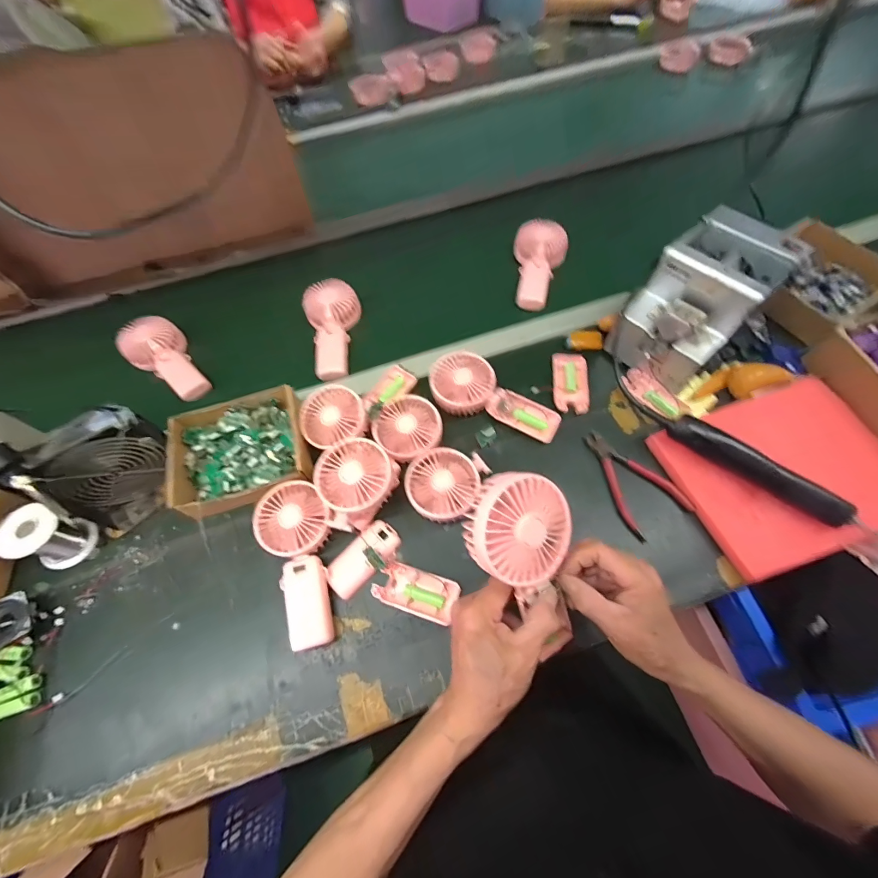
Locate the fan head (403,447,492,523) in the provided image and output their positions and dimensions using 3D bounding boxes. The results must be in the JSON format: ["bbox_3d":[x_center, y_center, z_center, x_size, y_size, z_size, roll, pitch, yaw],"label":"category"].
[{"bbox_3d":[0.005,0.056,0.493,0.092,0.049,0.098,-2,62,3],"label":"fan head"}]

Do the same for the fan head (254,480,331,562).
[{"bbox_3d":[-0.178,0.097,0.470,0.090,0.035,0.084,-2,62,3],"label":"fan head"}]

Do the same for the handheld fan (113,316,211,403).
[{"bbox_3d":[-0.428,-0.130,0.616,0.166,0.049,0.085,33,69,19],"label":"handheld fan"}]

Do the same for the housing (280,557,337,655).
[{"bbox_3d":[-0.149,0.184,0.440,0.047,0.023,0.096,-16,62,-5],"label":"housing"}]

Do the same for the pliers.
[{"bbox_3d":[0.240,0.049,0.493,0.080,0.010,0.143,-31,65,-12],"label":"pliers"}]

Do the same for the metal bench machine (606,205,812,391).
[{"bbox_3d":[0.346,-0.182,0.524,0.135,0.145,0.173,39,71,21],"label":"metal bench machine"}]

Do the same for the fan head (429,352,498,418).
[{"bbox_3d":[0.033,-0.078,0.550,0.087,0.030,0.088,0,70,1],"label":"fan head"}]

